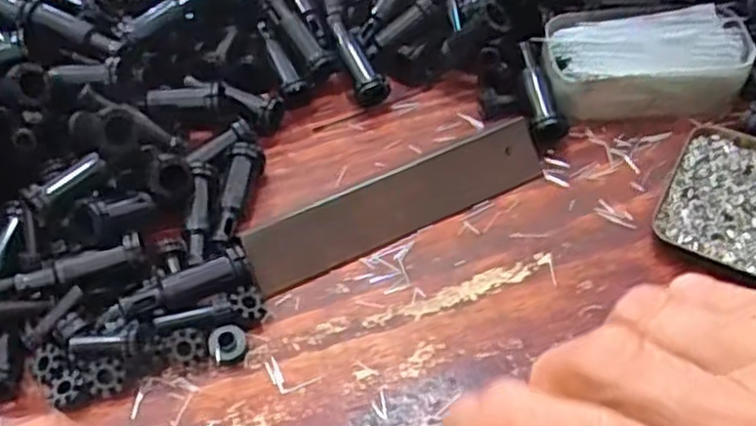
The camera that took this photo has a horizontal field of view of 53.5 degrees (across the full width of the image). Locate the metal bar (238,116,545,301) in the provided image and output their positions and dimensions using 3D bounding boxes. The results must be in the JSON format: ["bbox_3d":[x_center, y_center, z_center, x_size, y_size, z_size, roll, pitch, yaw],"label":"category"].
[{"bbox_3d":[0.011,-0.006,0.423,0.175,0.004,0.038,-24,82,-13],"label":"metal bar"}]

